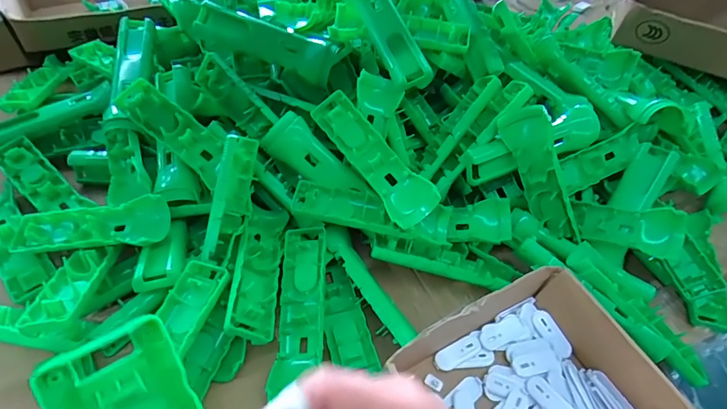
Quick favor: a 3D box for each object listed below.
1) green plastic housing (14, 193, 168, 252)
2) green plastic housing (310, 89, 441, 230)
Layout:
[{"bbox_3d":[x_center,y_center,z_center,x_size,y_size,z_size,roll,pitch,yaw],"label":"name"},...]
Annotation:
[{"bbox_3d":[-0.276,0.025,0.441,0.165,0.028,0.048,-7,50,7],"label":"green plastic housing"},{"bbox_3d":[0.006,-0.050,0.451,0.046,0.033,0.162,-32,74,-28],"label":"green plastic housing"}]

